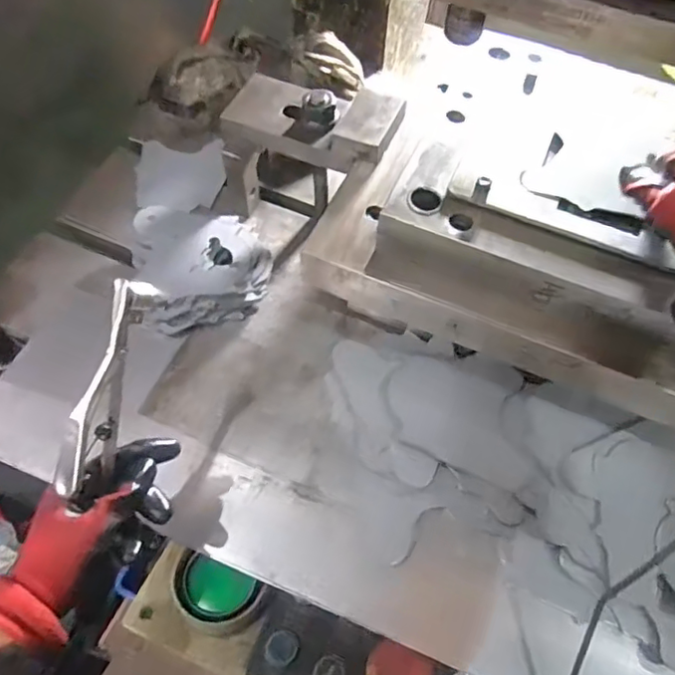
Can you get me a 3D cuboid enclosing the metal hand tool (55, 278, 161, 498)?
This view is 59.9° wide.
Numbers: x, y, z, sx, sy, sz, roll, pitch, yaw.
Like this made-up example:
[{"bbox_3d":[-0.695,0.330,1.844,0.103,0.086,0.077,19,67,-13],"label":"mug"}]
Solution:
[{"bbox_3d":[-0.168,0.034,0.429,0.023,0.039,0.154,16,85,7],"label":"metal hand tool"}]

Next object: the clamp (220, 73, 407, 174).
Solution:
[{"bbox_3d":[-0.026,-0.231,0.618,0.183,0.054,0.106,24,61,12],"label":"clamp"}]

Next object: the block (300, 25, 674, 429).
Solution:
[{"bbox_3d":[0.199,-0.131,0.551,0.365,0.091,0.342,24,62,12],"label":"block"}]

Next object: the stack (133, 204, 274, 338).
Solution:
[{"bbox_3d":[-0.160,-0.089,0.667,0.152,0.041,0.157,-16,61,-11],"label":"stack"}]

